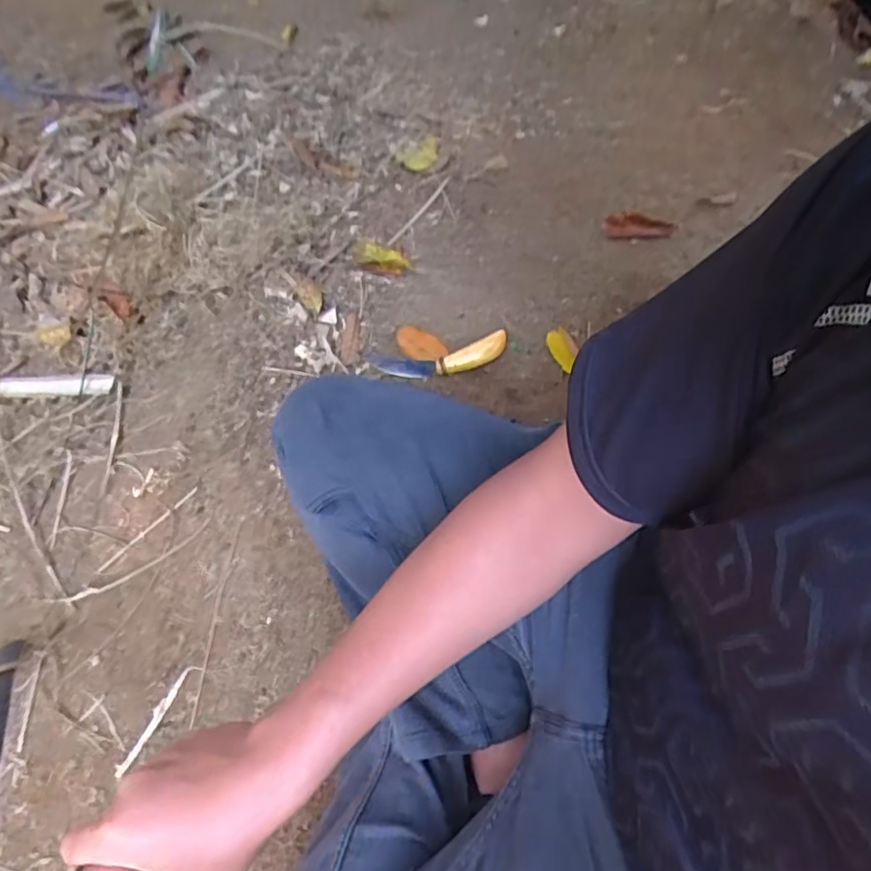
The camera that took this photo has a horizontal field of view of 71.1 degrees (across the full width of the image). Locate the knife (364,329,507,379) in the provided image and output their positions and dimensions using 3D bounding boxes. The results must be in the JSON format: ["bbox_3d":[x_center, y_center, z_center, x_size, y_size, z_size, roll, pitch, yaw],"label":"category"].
[{"bbox_3d":[0.007,-0.118,0.911,0.204,0.025,0.048,-9,63,-4],"label":"knife"}]

